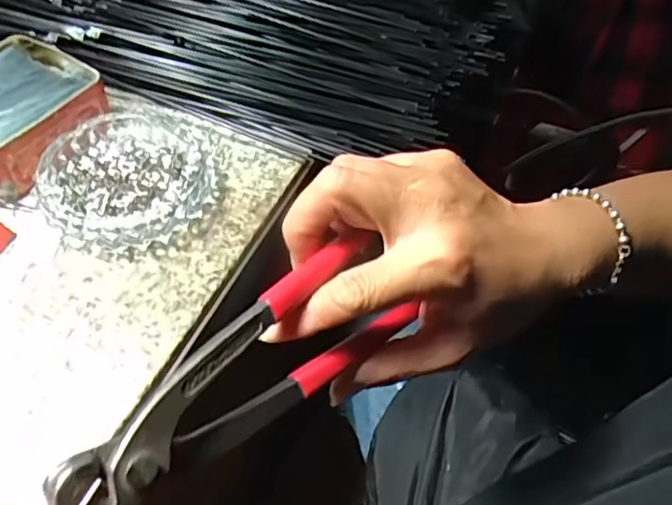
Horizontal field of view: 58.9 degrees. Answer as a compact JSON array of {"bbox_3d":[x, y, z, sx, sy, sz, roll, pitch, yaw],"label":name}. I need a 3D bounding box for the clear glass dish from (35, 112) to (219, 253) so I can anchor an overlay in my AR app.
[{"bbox_3d":[-0.153,-0.059,0.446,0.123,0.028,0.126,3,52,-3],"label":"clear glass dish"}]

